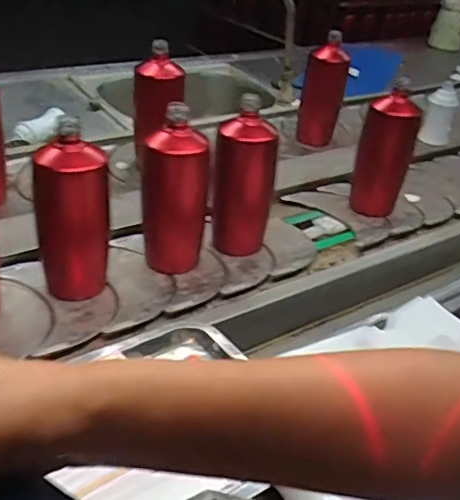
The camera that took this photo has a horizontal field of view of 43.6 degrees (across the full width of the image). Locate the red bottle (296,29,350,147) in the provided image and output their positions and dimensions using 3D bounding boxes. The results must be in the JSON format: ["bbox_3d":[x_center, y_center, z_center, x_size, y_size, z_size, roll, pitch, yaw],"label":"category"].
[{"bbox_3d":[0.184,-0.311,1.141,0.077,0.211,0.069,9,33,5],"label":"red bottle"}]

